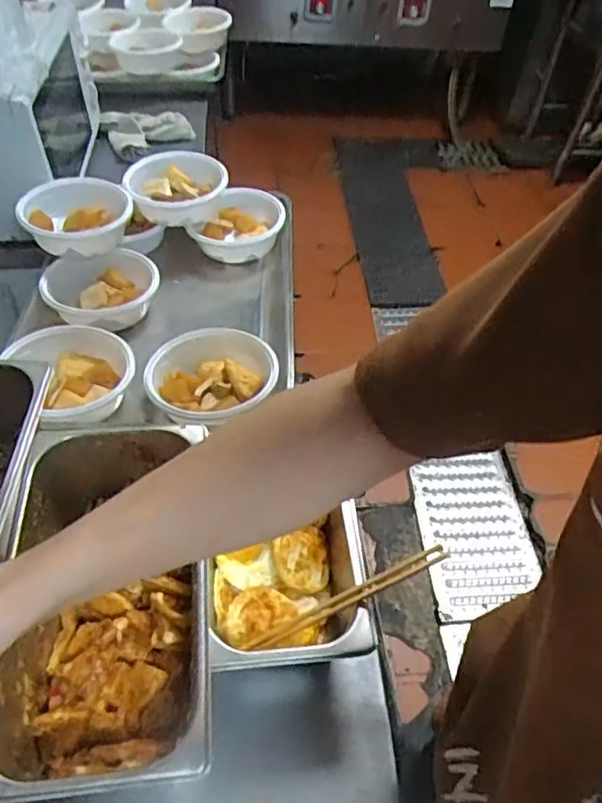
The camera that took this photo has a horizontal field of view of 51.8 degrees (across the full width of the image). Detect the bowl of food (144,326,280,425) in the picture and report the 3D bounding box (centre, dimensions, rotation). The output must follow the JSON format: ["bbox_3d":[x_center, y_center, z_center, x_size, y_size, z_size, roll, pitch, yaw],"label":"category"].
[{"bbox_3d":[-0.117,-0.020,0.822,0.163,0.085,0.149,2,49,-3],"label":"bowl of food"}]

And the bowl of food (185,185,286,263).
[{"bbox_3d":[-0.108,-0.301,1.072,0.149,0.073,0.136,3,49,-2],"label":"bowl of food"}]

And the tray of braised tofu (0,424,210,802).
[{"bbox_3d":[-0.169,0.179,0.565,0.168,0.114,0.319,-3,50,-7],"label":"tray of braised tofu"}]

